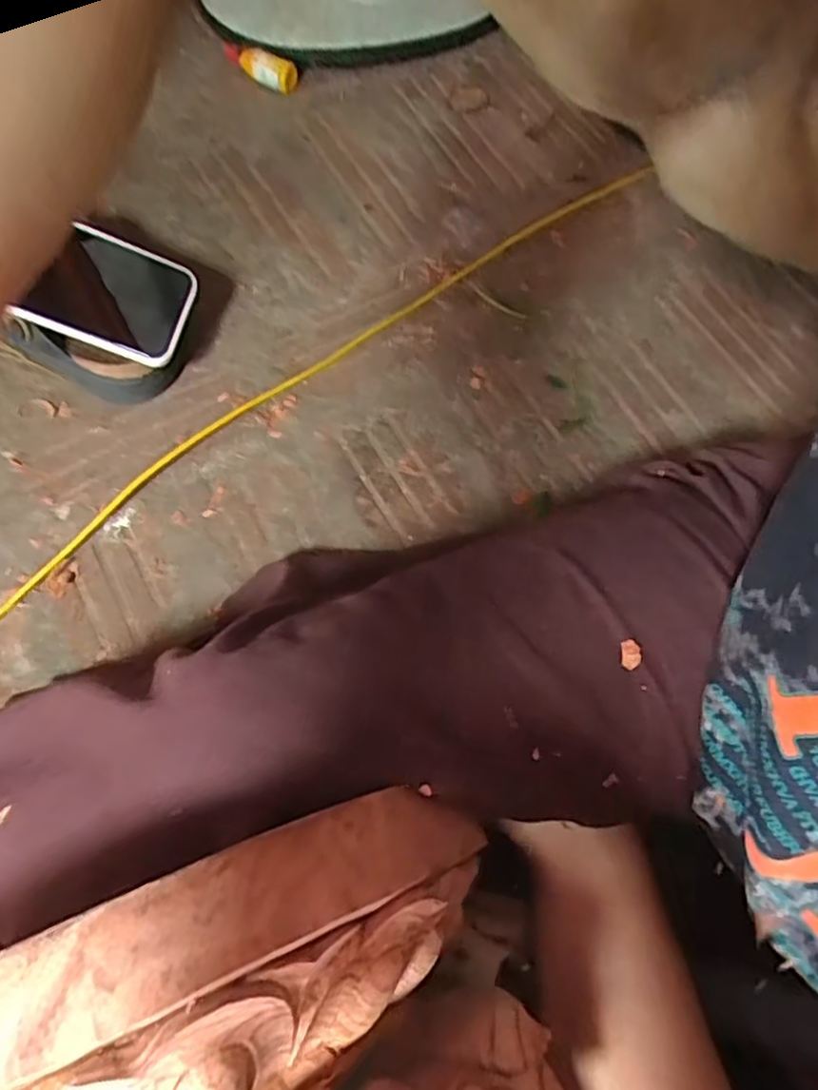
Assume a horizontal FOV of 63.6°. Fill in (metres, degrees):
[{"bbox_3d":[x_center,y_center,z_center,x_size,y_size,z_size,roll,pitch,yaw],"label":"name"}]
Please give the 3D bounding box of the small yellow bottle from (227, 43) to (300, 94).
[{"bbox_3d":[-0.151,-0.479,0.656,0.096,0.020,0.029,33,71,9],"label":"small yellow bottle"}]

